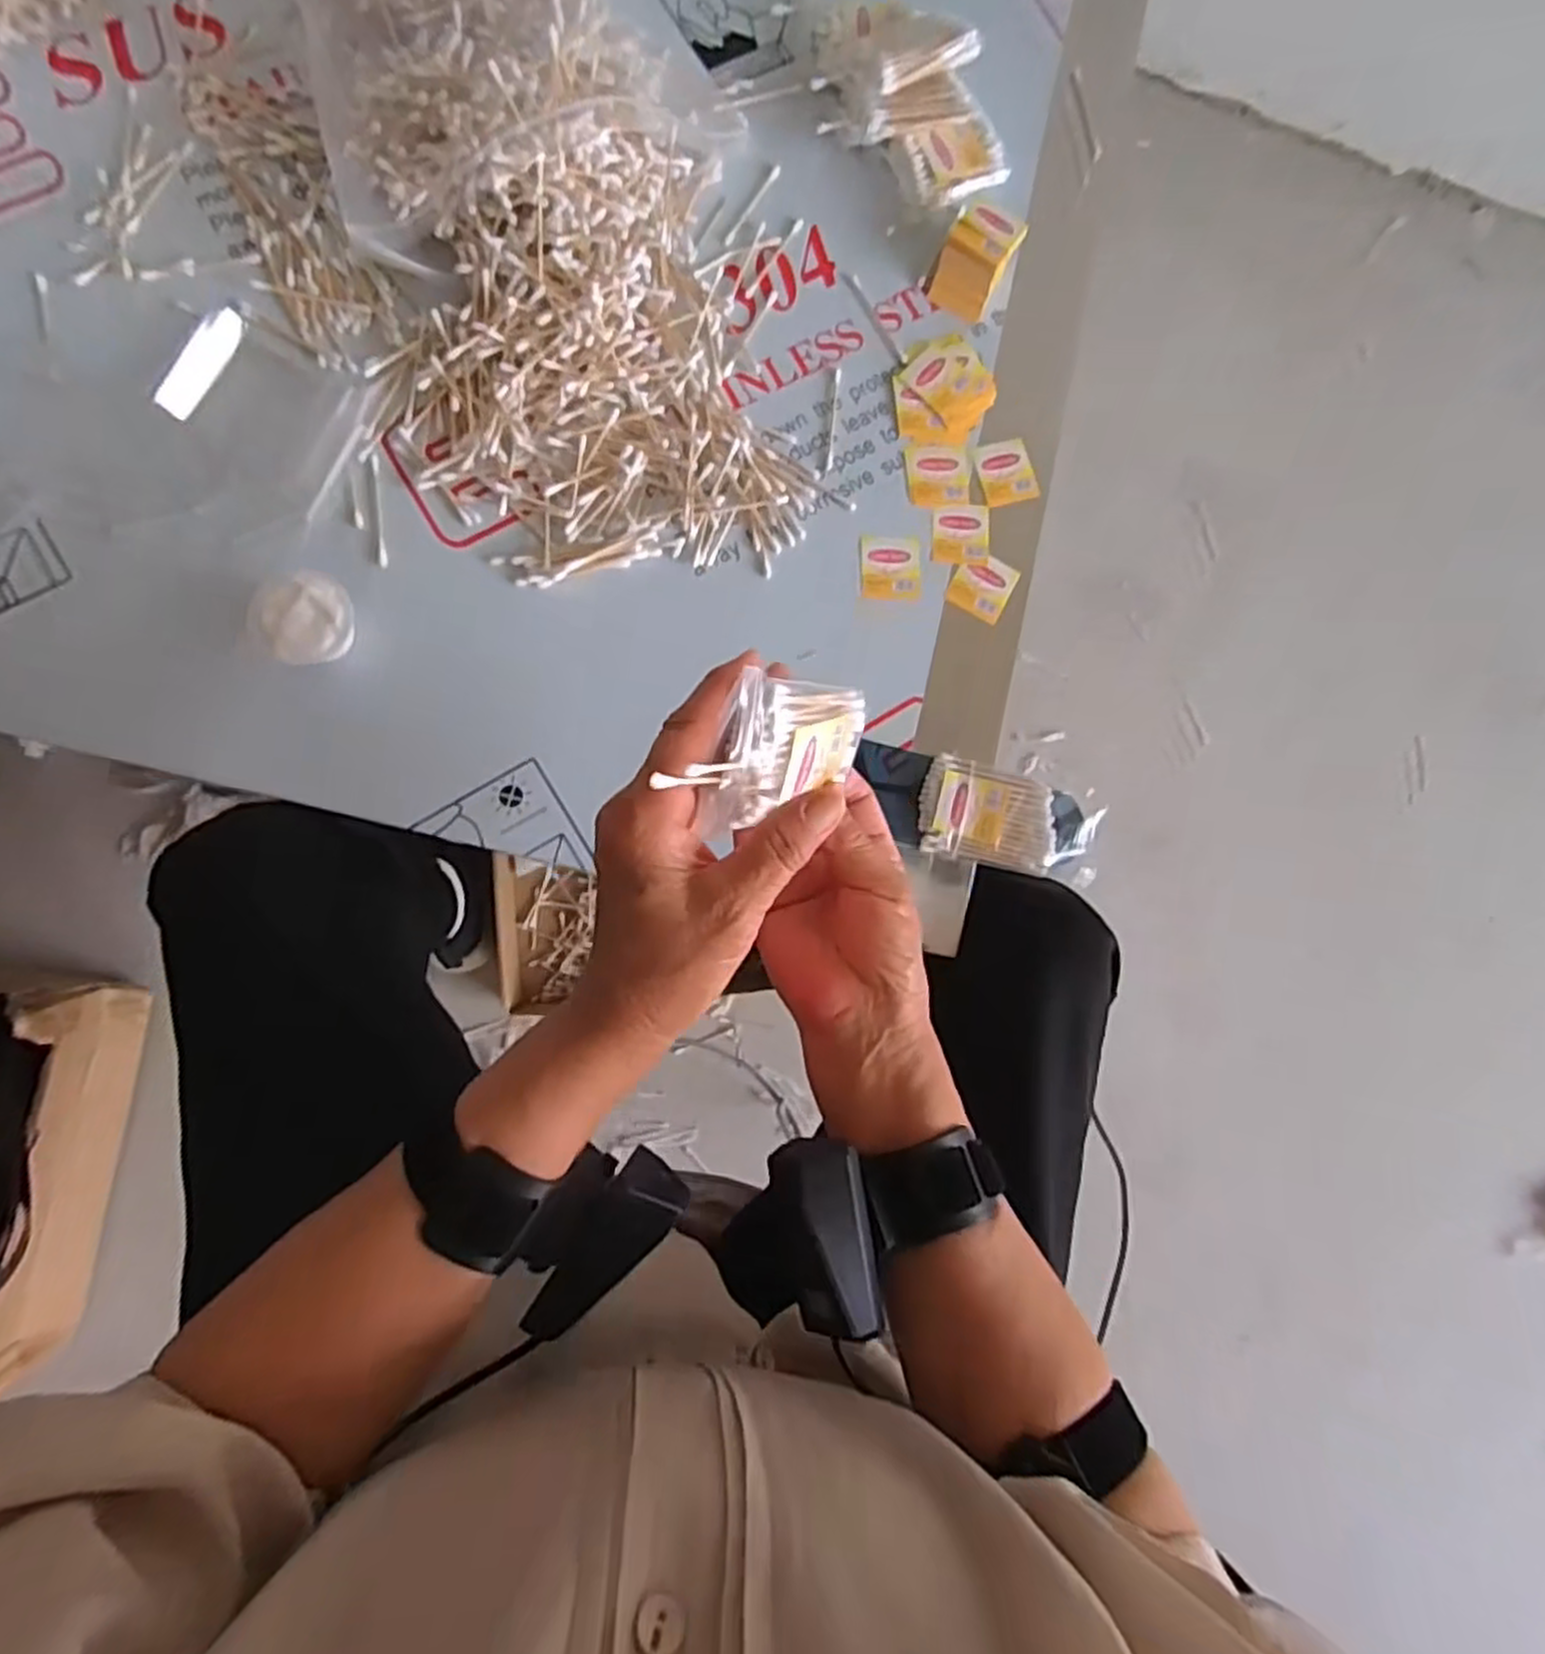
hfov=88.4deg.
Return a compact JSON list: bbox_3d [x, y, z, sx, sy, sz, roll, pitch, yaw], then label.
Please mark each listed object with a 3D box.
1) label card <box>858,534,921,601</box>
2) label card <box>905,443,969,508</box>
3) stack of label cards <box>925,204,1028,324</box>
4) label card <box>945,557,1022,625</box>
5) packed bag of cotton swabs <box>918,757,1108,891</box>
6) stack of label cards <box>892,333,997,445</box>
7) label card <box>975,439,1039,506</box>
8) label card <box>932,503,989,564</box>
[{"bbox_3d":[0.079,-0.173,0.530,0.041,0.004,0.042,1,84,-7],"label":"label card"},{"bbox_3d":[0.113,-0.240,0.540,0.044,0.004,0.044,0,84,-7],"label":"label card"},{"bbox_3d":[0.139,-0.388,0.542,0.046,0.037,0.057,26,82,-4],"label":"stack of label cards"},{"bbox_3d":[0.143,-0.164,0.536,0.038,0.004,0.044,29,81,-4],"label":"label card"},{"bbox_3d":[0.152,-0.005,0.510,0.112,0.018,0.063,13,83,-6],"label":"packed bag of cotton swabs"},{"bbox_3d":[0.119,-0.301,0.545,0.067,0.005,0.078,8,83,-7],"label":"stack of label cards"},{"bbox_3d":[0.161,-0.245,0.548,0.039,0.007,0.044,-14,85,-4],"label":"label card"},{"bbox_3d":[0.128,-0.199,0.539,0.039,0.004,0.042,5,84,-7],"label":"label card"}]

